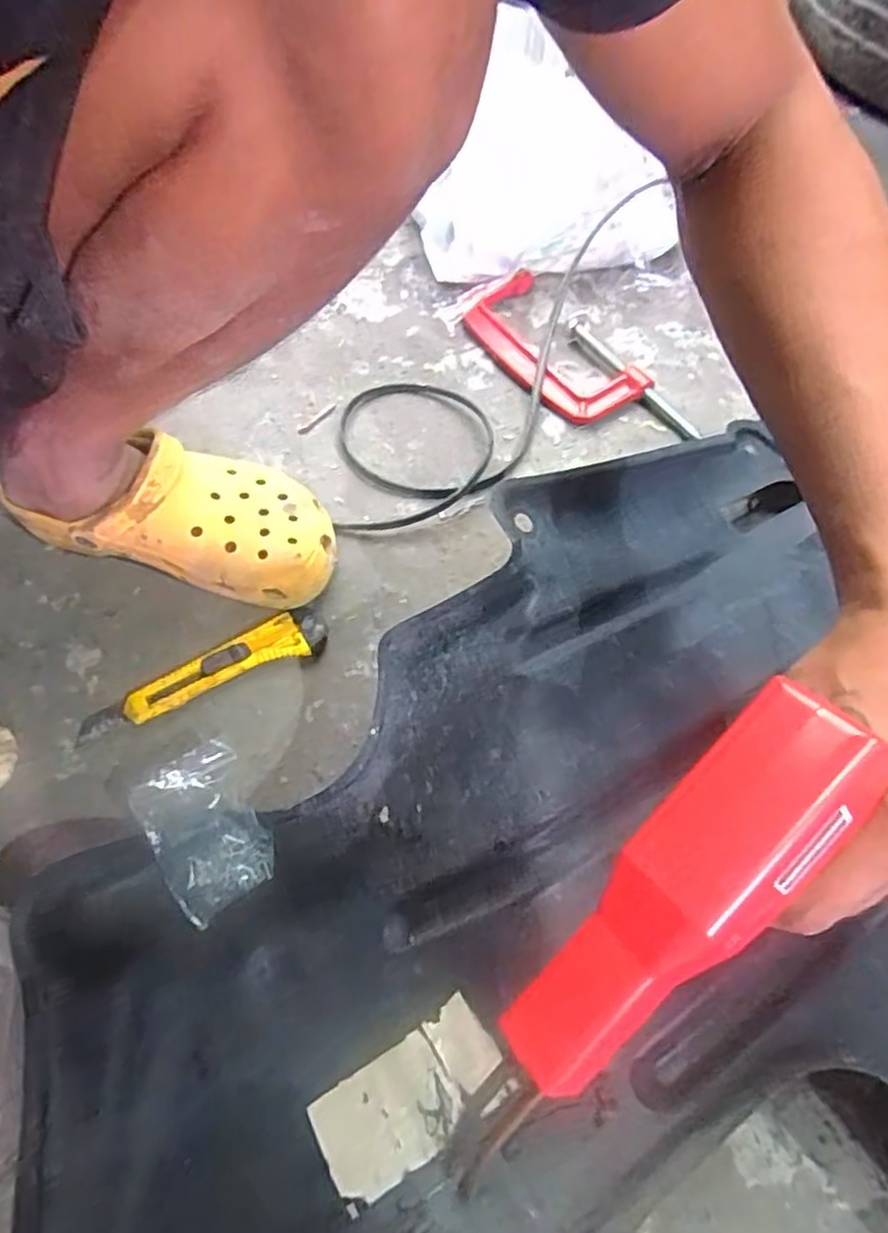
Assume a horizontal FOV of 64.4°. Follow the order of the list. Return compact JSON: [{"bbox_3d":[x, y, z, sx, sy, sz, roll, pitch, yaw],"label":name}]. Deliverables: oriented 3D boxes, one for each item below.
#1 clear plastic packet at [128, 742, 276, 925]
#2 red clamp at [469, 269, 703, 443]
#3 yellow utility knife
[{"bbox_3d":[-0.141,0.126,0.417,0.060,0.018,0.090,-25,98,-28],"label":"clear plastic packet"},{"bbox_3d":[0.116,-0.233,0.654,0.096,0.019,0.240,-30,64,-16],"label":"red clamp"},{"bbox_3d":[-0.167,0.042,0.495,0.176,0.012,0.032,-27,63,-15],"label":"yellow utility knife"}]

